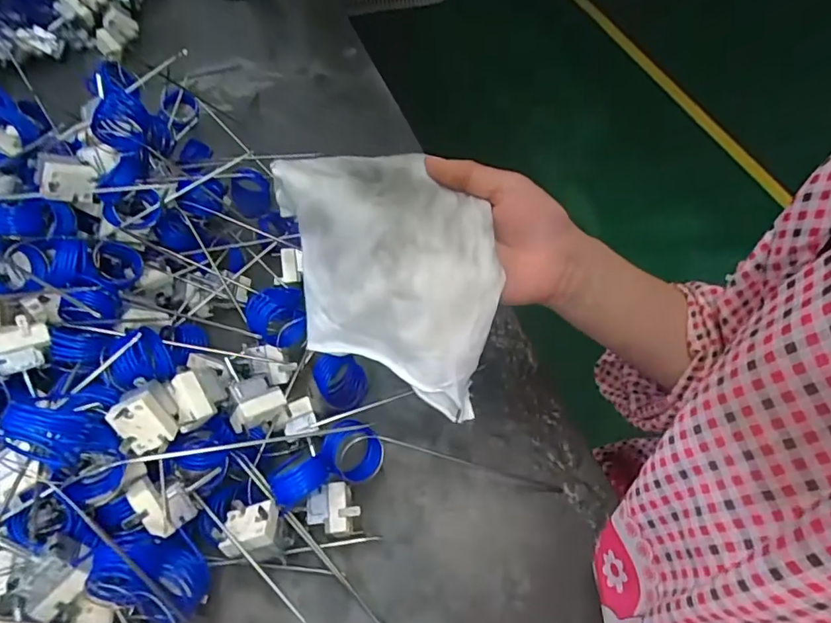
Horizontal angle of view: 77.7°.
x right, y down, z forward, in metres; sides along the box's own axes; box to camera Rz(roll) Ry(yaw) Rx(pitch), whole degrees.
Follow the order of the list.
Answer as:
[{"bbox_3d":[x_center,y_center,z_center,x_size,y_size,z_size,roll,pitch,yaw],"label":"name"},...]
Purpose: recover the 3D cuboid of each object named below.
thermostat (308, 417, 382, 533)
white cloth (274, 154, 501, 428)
[{"bbox_3d":[-0.052,0.126,0.395,0.043,0.041,0.080,10,60,10],"label":"thermostat"},{"bbox_3d":[-0.014,-0.009,0.334,0.125,0.167,0.047,5,28,5],"label":"white cloth"}]

